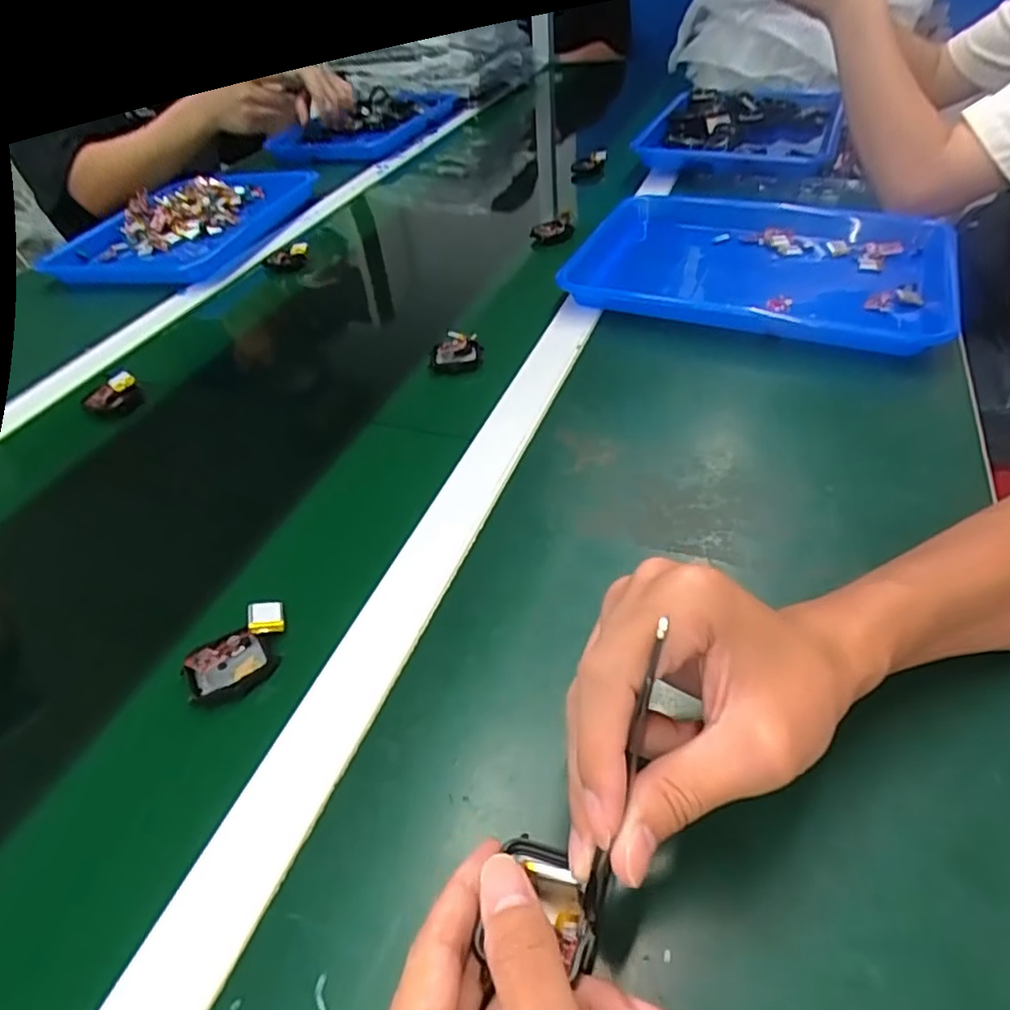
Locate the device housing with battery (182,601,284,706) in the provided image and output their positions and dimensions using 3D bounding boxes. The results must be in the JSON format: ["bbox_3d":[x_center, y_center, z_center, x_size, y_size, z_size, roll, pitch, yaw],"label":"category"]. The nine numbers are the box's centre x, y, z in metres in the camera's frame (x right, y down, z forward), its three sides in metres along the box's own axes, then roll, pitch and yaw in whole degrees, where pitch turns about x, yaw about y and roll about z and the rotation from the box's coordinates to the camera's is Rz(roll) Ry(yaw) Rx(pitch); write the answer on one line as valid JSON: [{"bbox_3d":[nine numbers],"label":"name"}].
[{"bbox_3d":[-0.146,0.079,0.344,0.036,0.020,0.063,28,54,30],"label":"device housing with battery"}]

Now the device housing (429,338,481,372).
[{"bbox_3d":[-0.044,-0.134,0.553,0.046,0.016,0.026,-10,44,-4],"label":"device housing"}]

